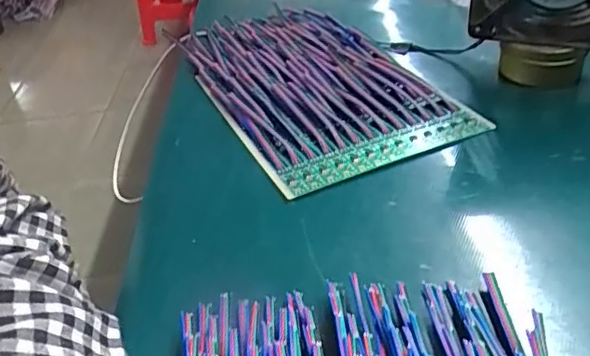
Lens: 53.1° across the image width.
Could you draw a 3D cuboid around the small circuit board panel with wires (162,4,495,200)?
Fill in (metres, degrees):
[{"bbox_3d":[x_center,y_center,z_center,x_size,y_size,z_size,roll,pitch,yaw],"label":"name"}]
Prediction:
[{"bbox_3d":[0.006,-0.084,0.498,0.151,0.023,0.279,-20,38,-17],"label":"small circuit board panel with wires"}]

